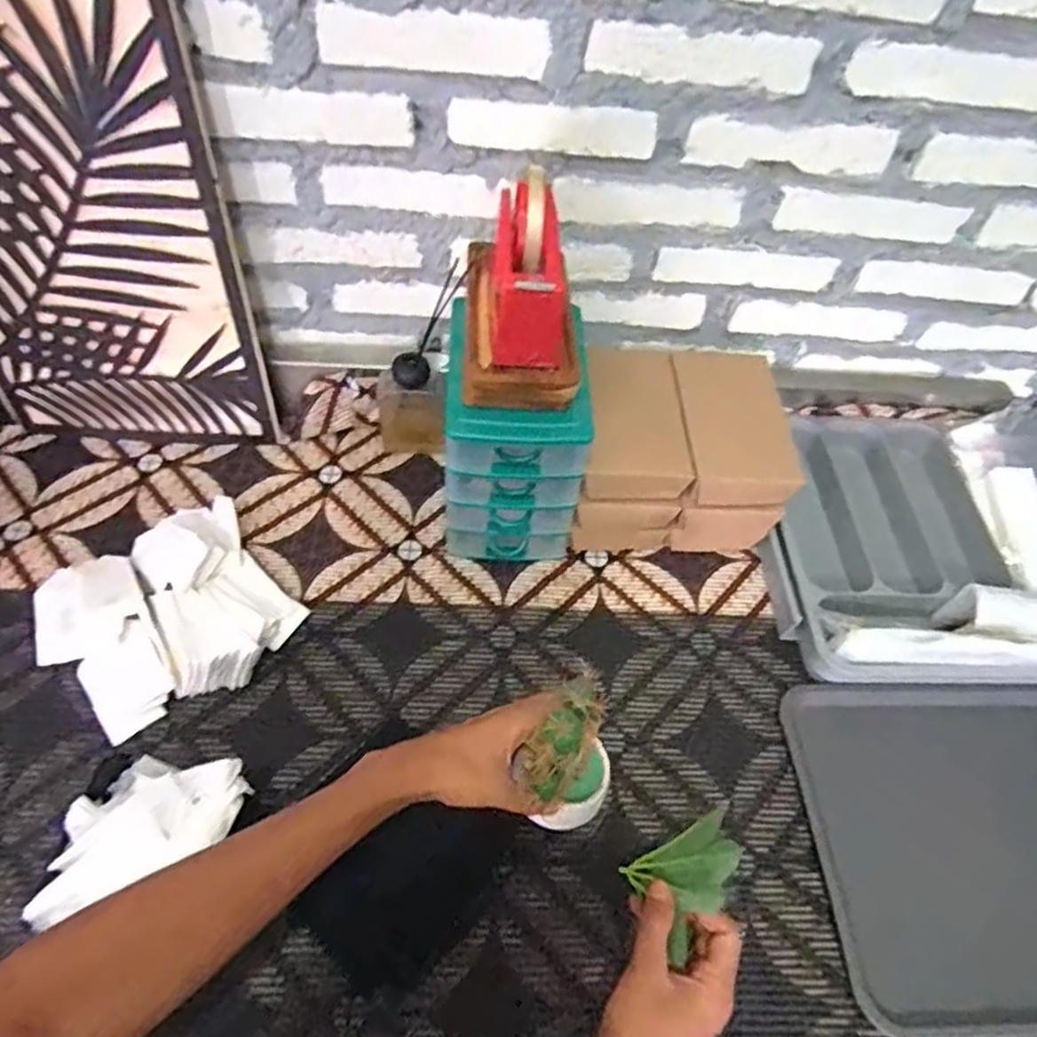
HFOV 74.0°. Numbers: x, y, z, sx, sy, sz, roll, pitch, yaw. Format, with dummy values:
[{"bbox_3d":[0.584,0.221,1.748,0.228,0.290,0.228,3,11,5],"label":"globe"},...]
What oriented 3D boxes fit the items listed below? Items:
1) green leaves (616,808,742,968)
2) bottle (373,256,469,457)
[{"bbox_3d":[0.127,0.255,0.487,0.083,0.041,0.063,-21,58,-19],"label":"green leaves"},{"bbox_3d":[-0.112,-0.166,0.786,0.099,0.239,0.053,-15,56,-16],"label":"bottle"}]

